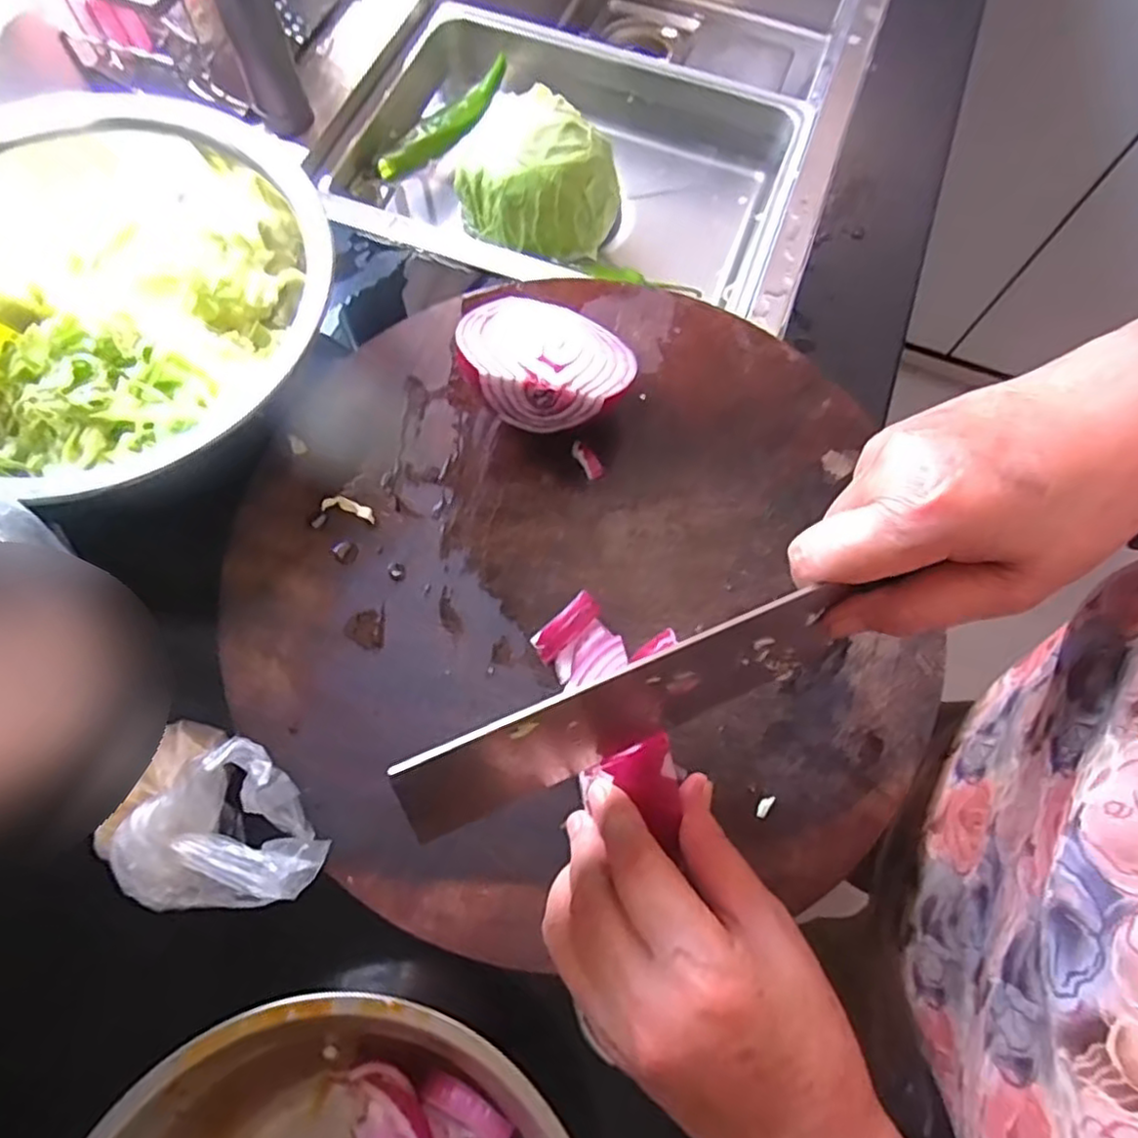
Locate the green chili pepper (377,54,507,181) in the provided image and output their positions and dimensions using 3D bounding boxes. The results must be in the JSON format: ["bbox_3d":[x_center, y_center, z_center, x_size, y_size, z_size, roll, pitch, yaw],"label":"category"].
[{"bbox_3d":[-0.101,-0.389,0.585,0.035,0.026,0.167,30,72,9],"label":"green chili pepper"}]

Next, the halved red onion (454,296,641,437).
[{"bbox_3d":[-0.013,-0.106,0.357,0.088,0.038,0.067,13,54,-4],"label":"halved red onion"}]

